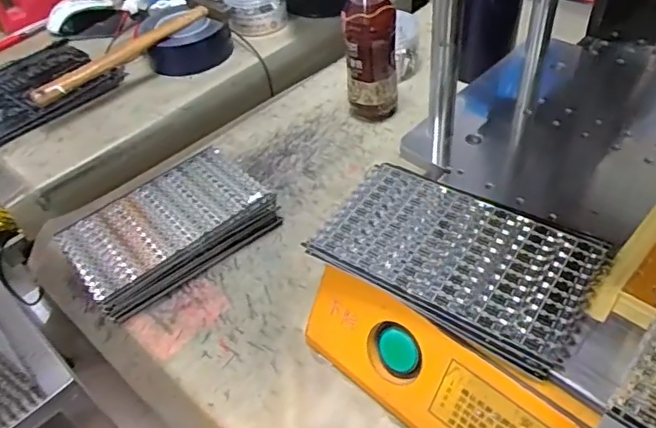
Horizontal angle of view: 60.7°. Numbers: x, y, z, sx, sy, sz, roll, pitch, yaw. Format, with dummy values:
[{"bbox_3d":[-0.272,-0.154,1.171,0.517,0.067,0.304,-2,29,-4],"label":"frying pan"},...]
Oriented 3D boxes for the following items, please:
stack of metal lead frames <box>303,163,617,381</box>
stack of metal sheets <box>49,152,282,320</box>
[{"bbox_3d":[0.100,0.030,0.433,0.200,0.014,0.124,24,54,27],"label":"stack of metal lead frames"},{"bbox_3d":[-0.163,0.013,0.592,0.204,0.051,0.120,-33,51,-23],"label":"stack of metal sheets"}]

